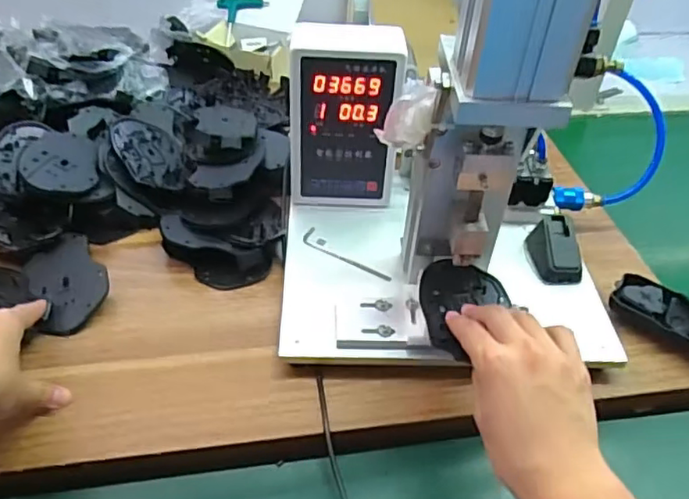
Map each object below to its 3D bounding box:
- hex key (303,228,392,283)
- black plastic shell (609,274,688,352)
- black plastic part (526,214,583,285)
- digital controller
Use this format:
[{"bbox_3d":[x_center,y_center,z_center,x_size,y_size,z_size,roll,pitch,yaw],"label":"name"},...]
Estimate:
[{"bbox_3d":[-0.002,0.007,0.599,0.108,0.004,0.024,34,51,28],"label":"hex key"},{"bbox_3d":[0.308,0.067,0.572,0.108,0.033,0.046,28,48,24],"label":"black plastic shell"},{"bbox_3d":[0.208,-0.001,0.594,0.041,0.038,0.064,-1,43,-4],"label":"black plastic part"},{"bbox_3d":[0.000,-0.130,0.613,0.105,0.179,0.056,2,43,-2],"label":"digital controller"}]

